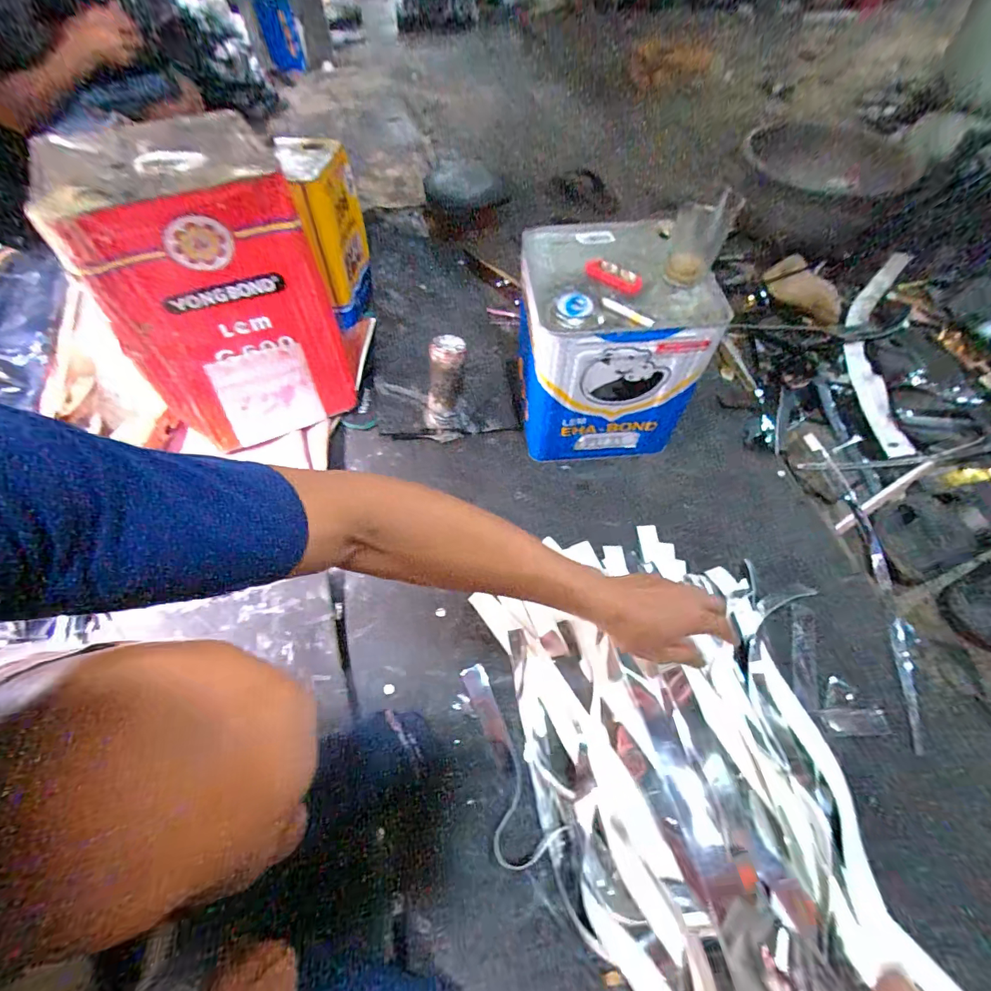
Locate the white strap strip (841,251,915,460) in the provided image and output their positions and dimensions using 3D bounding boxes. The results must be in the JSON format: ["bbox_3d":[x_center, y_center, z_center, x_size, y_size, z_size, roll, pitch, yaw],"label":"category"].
[{"bbox_3d":[0.764,-0.319,0.872,0.115,0.014,0.607,19,60,14],"label":"white strap strip"}]

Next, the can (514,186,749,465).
[{"bbox_3d":[0.161,-0.226,0.676,0.235,0.261,0.239,-2,57,0],"label":"can"}]

